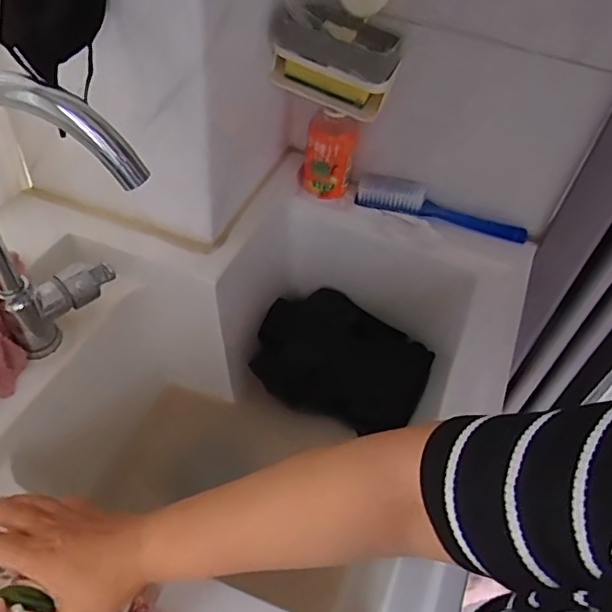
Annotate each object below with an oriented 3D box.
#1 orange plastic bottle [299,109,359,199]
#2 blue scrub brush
[{"bbox_3d":[0.030,-0.203,0.748,0.068,0.114,0.043,9,50,1],"label":"orange plastic bottle"},{"bbox_3d":[0.181,-0.129,0.750,0.230,0.032,0.037,20,51,10],"label":"blue scrub brush"}]

